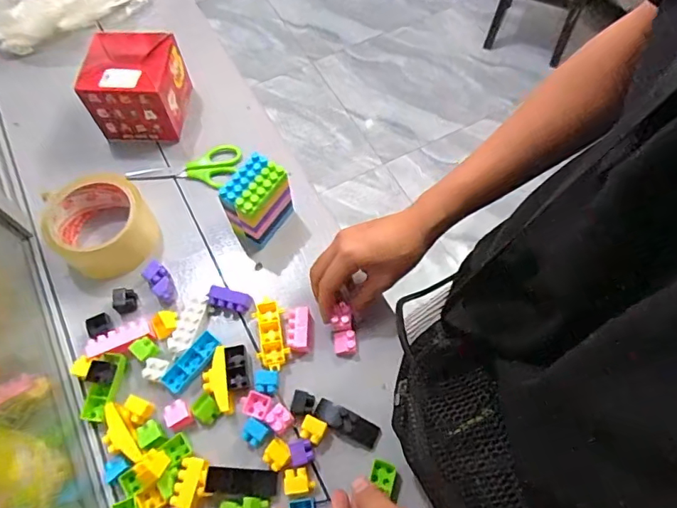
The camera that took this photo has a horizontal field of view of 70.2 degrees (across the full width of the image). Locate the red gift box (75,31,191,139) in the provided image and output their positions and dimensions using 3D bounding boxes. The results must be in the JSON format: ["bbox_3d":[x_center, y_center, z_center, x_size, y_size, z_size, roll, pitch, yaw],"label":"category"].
[{"bbox_3d":[-0.229,-0.194,0.556,0.096,0.077,0.100,4,64,3],"label":"red gift box"}]

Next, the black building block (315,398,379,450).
[{"bbox_3d":[0.007,0.147,0.422,0.059,0.012,0.021,25,67,13],"label":"black building block"}]

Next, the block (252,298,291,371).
[{"bbox_3d":[-0.064,0.076,0.456,0.029,0.013,0.068,-11,64,-4],"label":"block"}]

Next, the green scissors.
[{"bbox_3d":[-0.174,-0.092,0.551,0.129,0.012,0.050,-15,64,-6],"label":"green scissors"}]

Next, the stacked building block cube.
[{"bbox_3d":[-0.082,-0.049,0.486,0.040,0.076,0.065,36,70,17],"label":"stacked building block cube"}]

